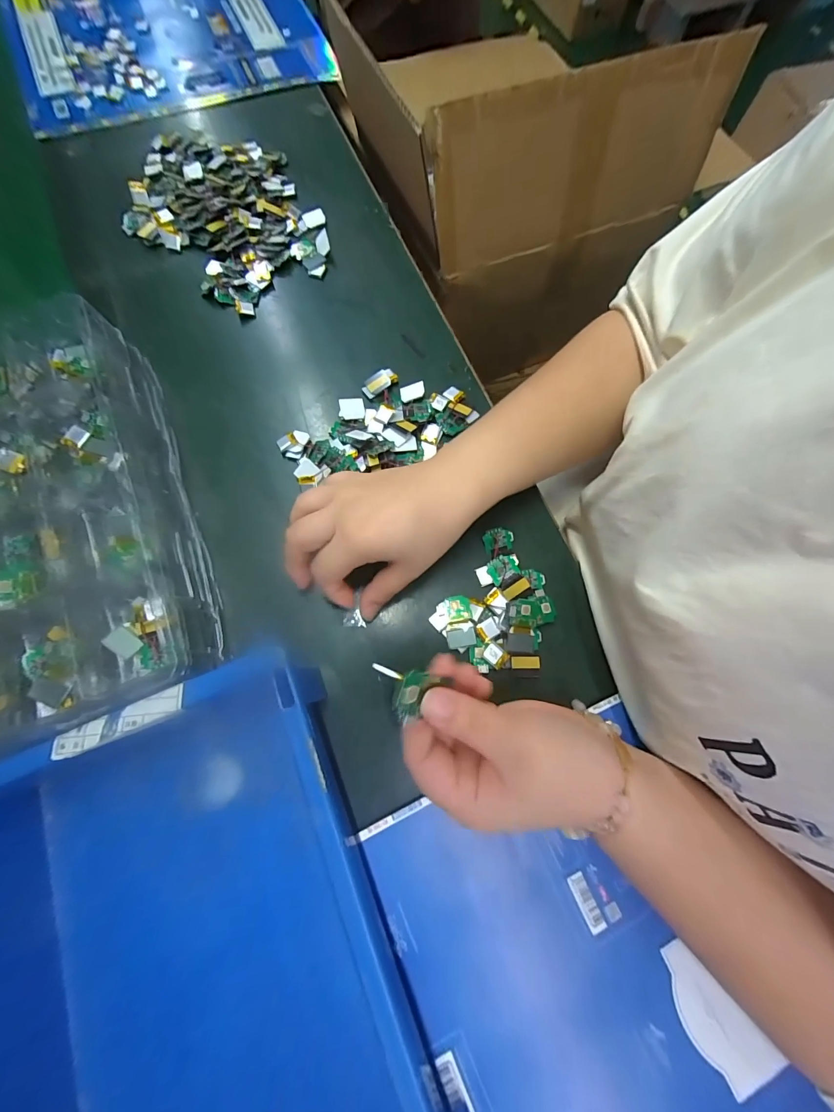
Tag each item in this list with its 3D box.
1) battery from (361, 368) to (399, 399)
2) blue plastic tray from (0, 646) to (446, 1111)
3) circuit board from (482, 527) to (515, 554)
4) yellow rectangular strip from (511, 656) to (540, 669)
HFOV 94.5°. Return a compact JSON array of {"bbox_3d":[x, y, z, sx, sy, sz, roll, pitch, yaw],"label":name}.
[{"bbox_3d":[-0.035,-0.161,0.355,0.035,0.004,0.018,-32,76,-9],"label":"battery"},{"bbox_3d":[-0.124,0.235,0.205,0.221,0.073,0.301,-25,75,-7],"label":"blue plastic tray"},{"bbox_3d":[0.067,-0.014,0.316,0.025,0.004,0.018,-12,74,-4],"label":"circuit board"},{"bbox_3d":[0.081,0.079,0.287,0.022,0.004,0.009,3,74,-7],"label":"yellow rectangular strip"}]

